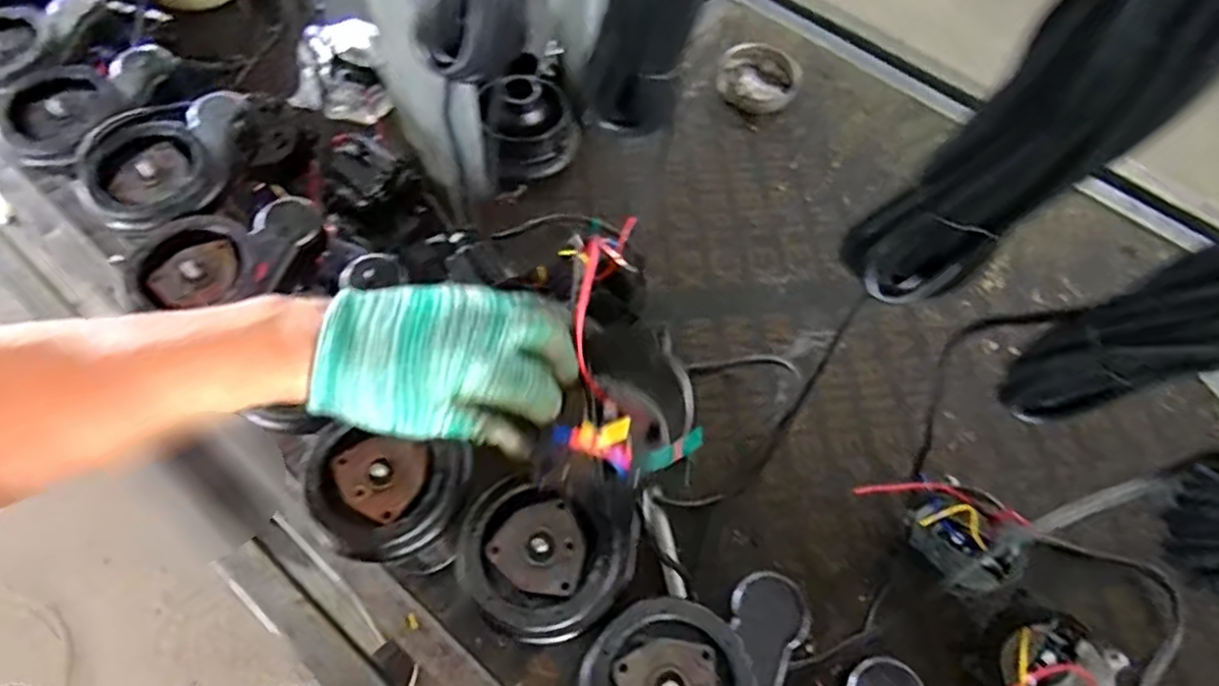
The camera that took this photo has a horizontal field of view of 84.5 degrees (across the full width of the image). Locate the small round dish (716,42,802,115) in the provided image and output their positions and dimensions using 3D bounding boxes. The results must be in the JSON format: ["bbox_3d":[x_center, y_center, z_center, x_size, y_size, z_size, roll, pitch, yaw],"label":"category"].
[{"bbox_3d":[0.212,-0.378,0.948,0.110,0.039,0.118,1,63,-2],"label":"small round dish"}]

